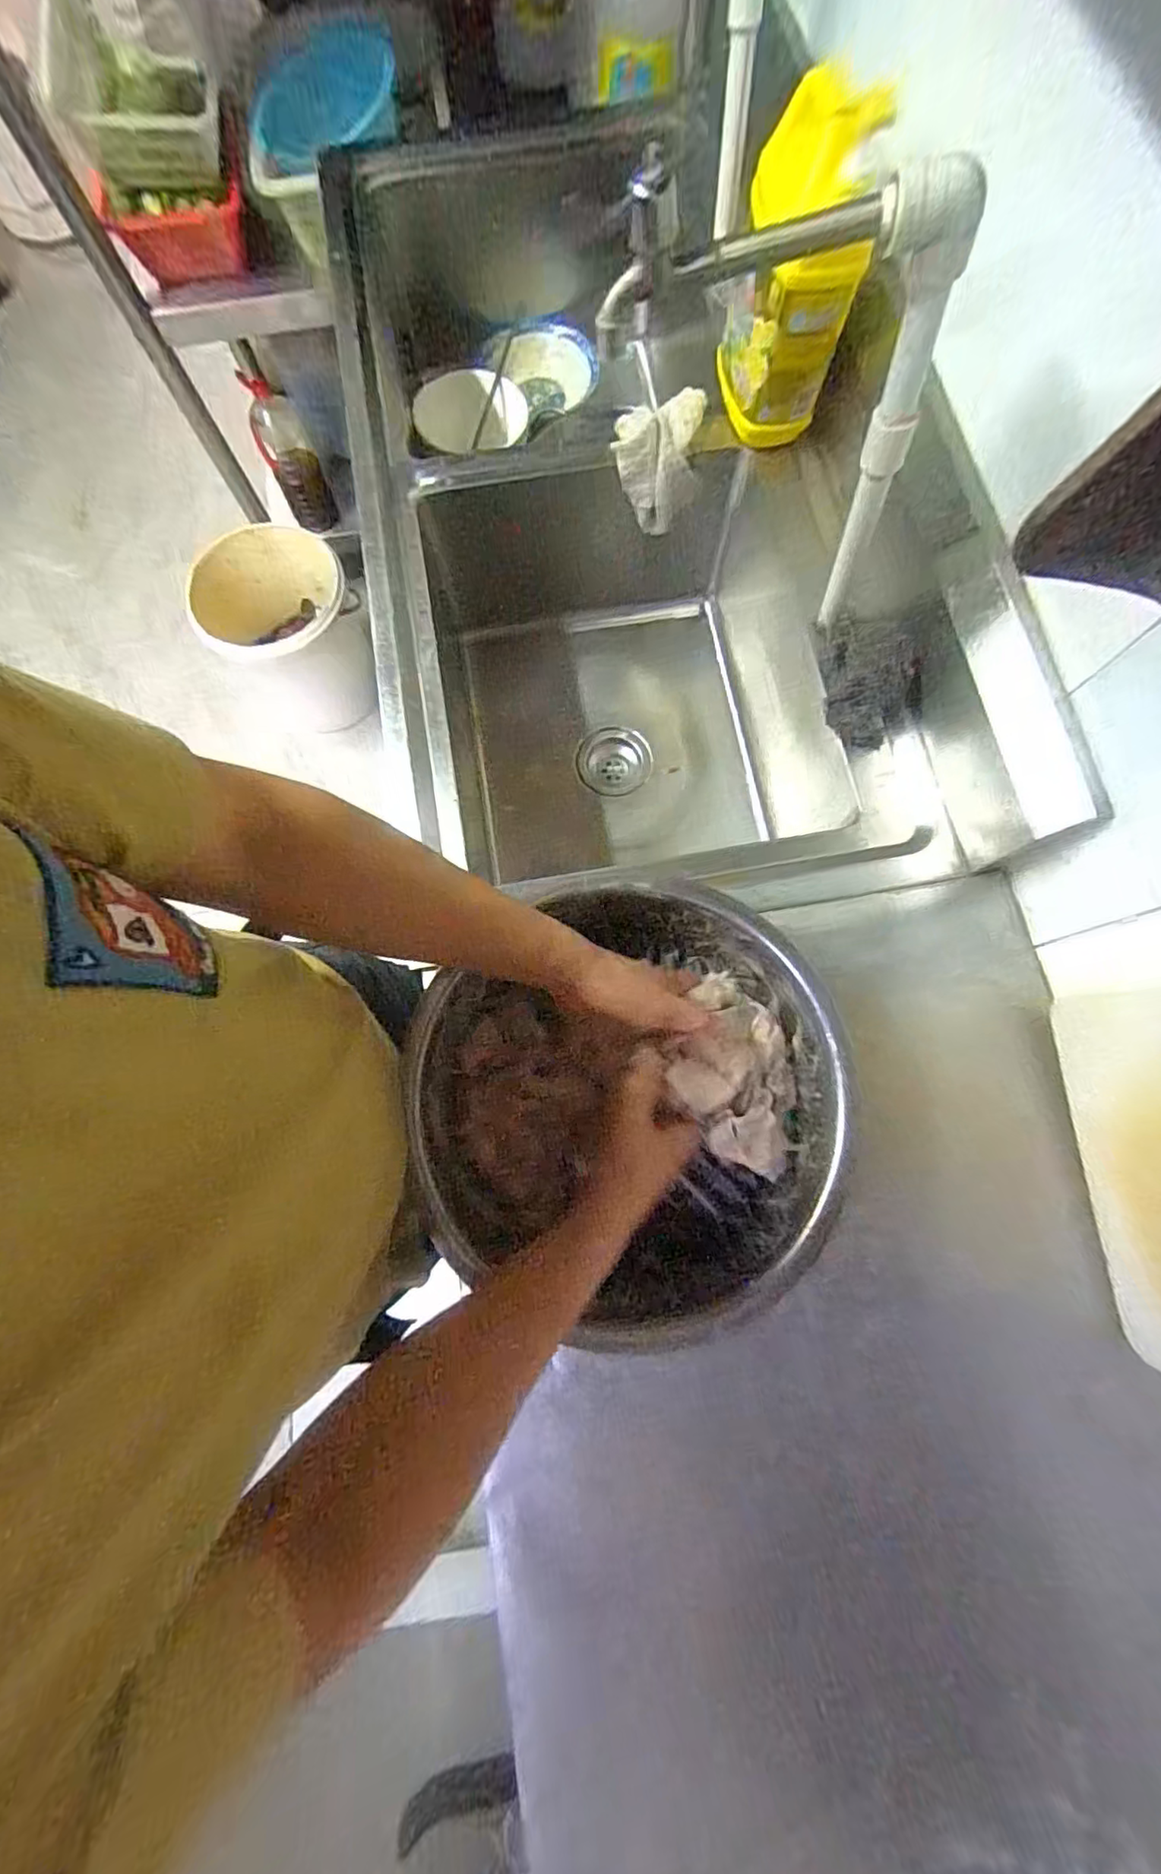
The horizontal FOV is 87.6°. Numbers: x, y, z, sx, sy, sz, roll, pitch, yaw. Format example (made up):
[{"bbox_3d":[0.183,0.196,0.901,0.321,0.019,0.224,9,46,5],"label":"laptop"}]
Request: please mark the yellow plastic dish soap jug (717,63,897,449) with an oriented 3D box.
[{"bbox_3d":[0.219,-0.679,0.632,0.111,0.257,0.133,5,77,2],"label":"yellow plastic dish soap jug"}]

